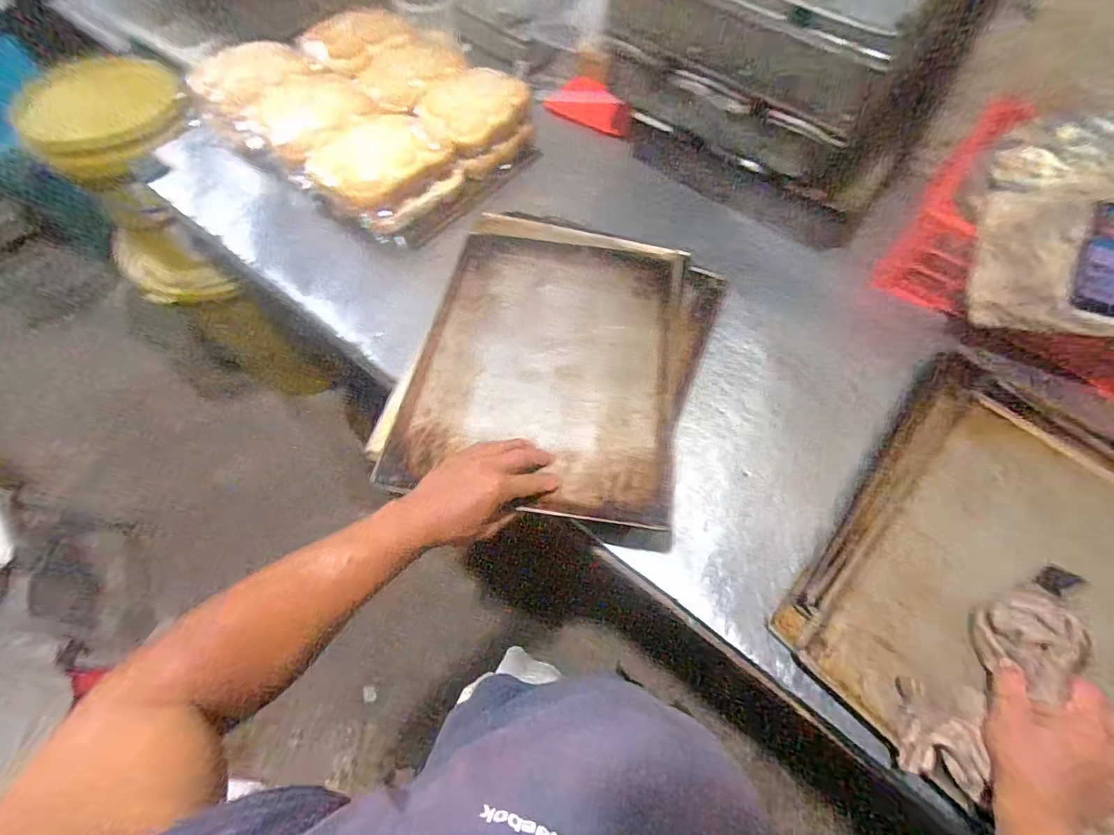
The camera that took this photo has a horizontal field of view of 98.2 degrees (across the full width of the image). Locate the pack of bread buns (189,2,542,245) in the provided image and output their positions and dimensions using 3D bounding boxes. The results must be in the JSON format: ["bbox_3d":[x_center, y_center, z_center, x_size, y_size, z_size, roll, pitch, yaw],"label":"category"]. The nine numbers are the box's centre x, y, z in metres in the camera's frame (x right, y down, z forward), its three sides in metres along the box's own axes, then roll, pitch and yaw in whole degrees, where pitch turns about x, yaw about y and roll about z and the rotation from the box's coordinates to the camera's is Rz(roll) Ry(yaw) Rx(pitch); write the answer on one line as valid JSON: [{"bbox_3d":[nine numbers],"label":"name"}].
[{"bbox_3d":[-0.298,-0.528,0.815,0.438,0.087,0.395,36,69,14],"label":"pack of bread buns"}]

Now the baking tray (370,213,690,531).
[{"bbox_3d":[-0.003,-0.102,0.653,0.328,0.021,0.471,11,58,4],"label":"baking tray"}]

